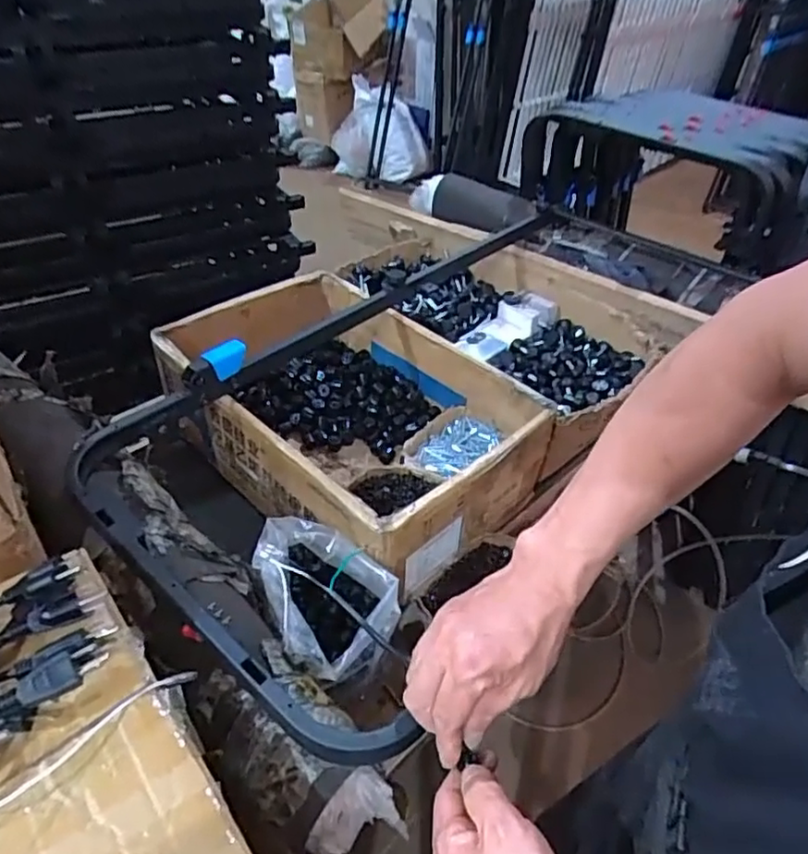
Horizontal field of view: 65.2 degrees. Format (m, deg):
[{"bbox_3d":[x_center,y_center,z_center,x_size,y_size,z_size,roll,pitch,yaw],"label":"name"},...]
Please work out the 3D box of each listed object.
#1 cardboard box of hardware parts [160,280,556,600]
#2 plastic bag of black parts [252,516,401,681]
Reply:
[{"bbox_3d":[-0.089,-0.021,0.972,0.361,0.185,0.547,-30,52,-32],"label":"cardboard box of hardware parts"},{"bbox_3d":[-0.085,0.188,0.704,0.120,0.114,0.177,-28,50,-30],"label":"plastic bag of black parts"}]

